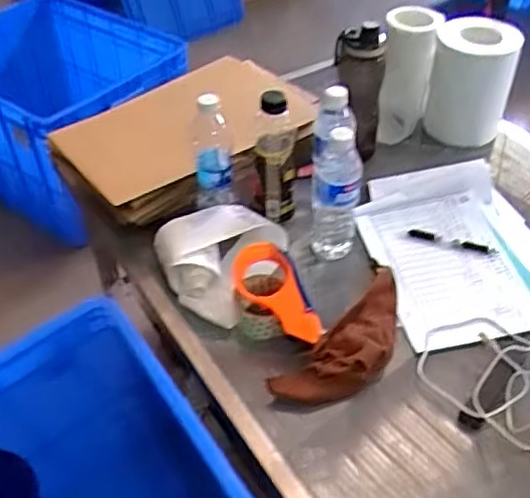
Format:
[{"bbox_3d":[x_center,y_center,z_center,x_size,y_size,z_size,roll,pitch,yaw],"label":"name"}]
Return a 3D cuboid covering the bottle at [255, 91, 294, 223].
[{"bbox_3d":[0.014,-0.143,0.999,0.060,0.194,0.054,-3,44,0],"label":"bottle"}]

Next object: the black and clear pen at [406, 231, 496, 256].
[{"bbox_3d":[0.289,-0.010,1.018,0.130,0.015,0.015,18,47,20],"label":"black and clear pen"}]

